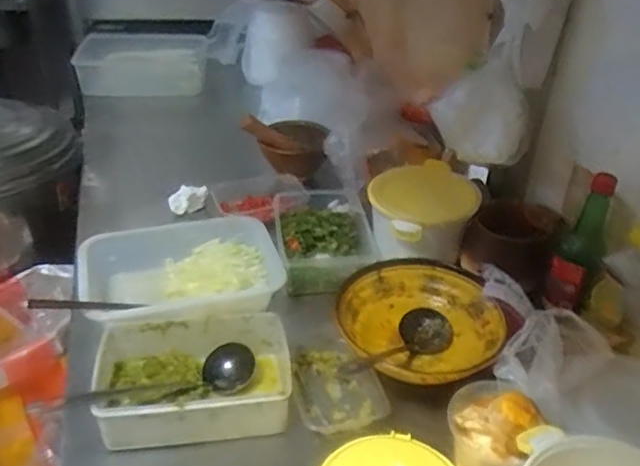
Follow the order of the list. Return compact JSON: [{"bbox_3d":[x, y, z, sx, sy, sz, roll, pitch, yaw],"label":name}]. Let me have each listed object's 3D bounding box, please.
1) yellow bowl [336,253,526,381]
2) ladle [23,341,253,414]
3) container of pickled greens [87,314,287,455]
[{"bbox_3d":[0.139,0.127,0.881,0.211,0.094,0.240,-7,35,-15],"label":"yellow bowl"},{"bbox_3d":[-0.202,0.182,0.789,0.265,0.051,0.068,-1,30,-38],"label":"ladle"},{"bbox_3d":[-0.157,0.185,0.809,0.236,0.076,0.163,-3,35,-8],"label":"container of pickled greens"}]

